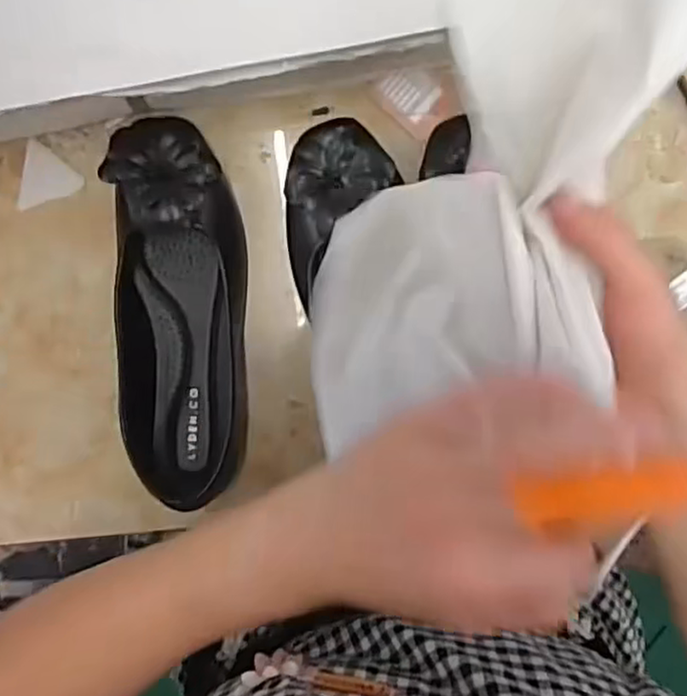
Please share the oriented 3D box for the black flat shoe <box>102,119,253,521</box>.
[{"bbox_3d":[-0.102,-0.016,0.428,0.075,0.057,0.236,-1,97,-2],"label":"black flat shoe"}]

